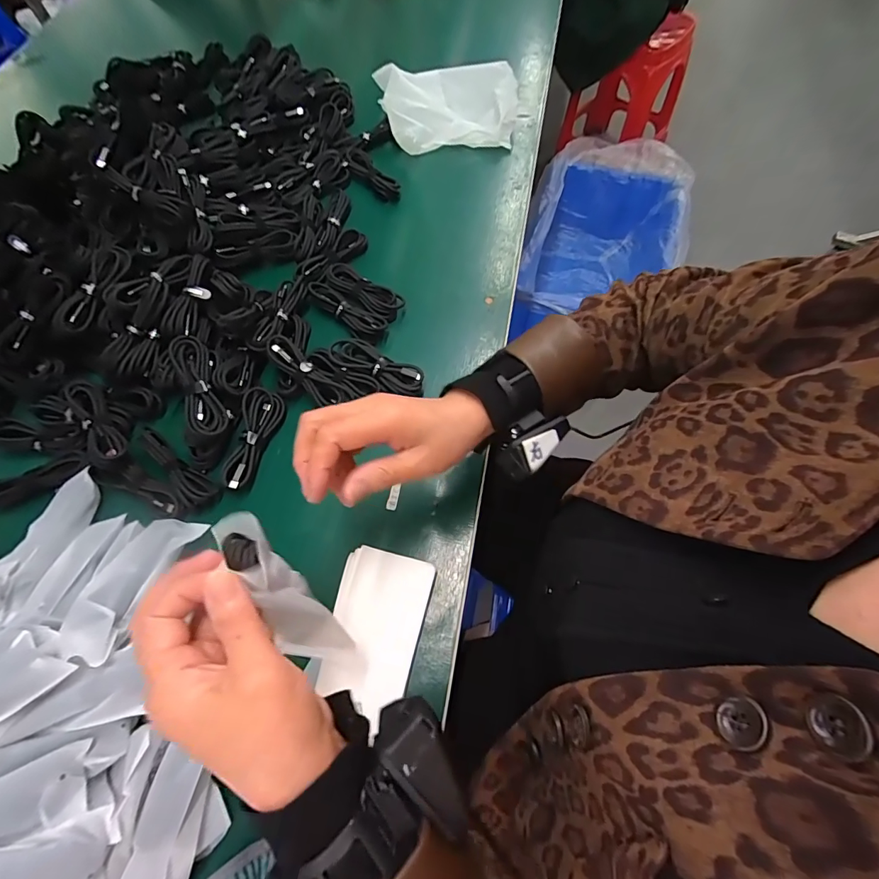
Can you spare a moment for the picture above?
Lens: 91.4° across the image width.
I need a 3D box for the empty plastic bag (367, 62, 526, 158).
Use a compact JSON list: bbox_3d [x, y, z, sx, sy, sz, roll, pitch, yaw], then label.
[{"bbox_3d":[0.018,-0.514,0.670,0.232,0.060,0.158,-2,66,2],"label":"empty plastic bag"}]

